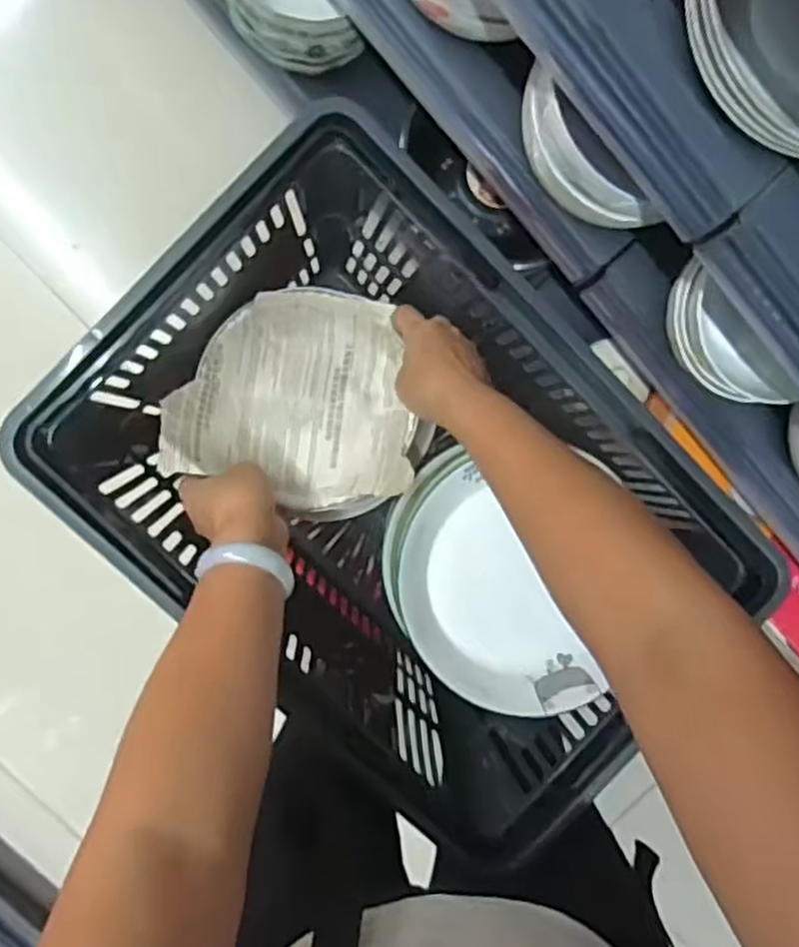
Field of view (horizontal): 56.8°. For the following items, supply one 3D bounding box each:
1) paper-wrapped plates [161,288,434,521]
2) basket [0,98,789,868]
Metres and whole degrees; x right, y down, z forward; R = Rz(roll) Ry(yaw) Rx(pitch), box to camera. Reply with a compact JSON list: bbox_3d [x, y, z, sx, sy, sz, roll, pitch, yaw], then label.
[{"bbox_3d":[-0.070,-0.059,0.593,0.186,0.060,0.174,-1,97,-6],"label":"paper-wrapped plates"},{"bbox_3d":[-0.002,0.014,0.609,0.321,0.244,0.456,-43,99,0],"label":"basket"}]

